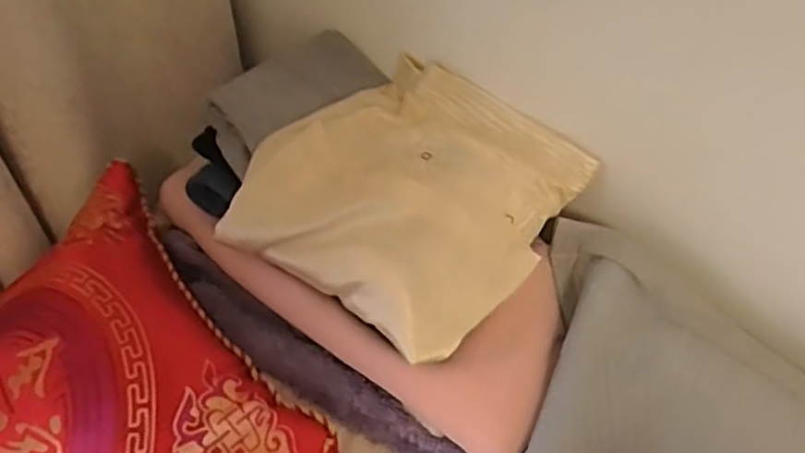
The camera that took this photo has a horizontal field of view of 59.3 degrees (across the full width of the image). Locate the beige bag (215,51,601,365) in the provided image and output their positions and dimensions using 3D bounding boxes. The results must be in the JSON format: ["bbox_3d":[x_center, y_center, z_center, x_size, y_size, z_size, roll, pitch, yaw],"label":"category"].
[{"bbox_3d":[0.004,-0.029,0.630,0.251,0.065,0.257,28,55,20],"label":"beige bag"}]

